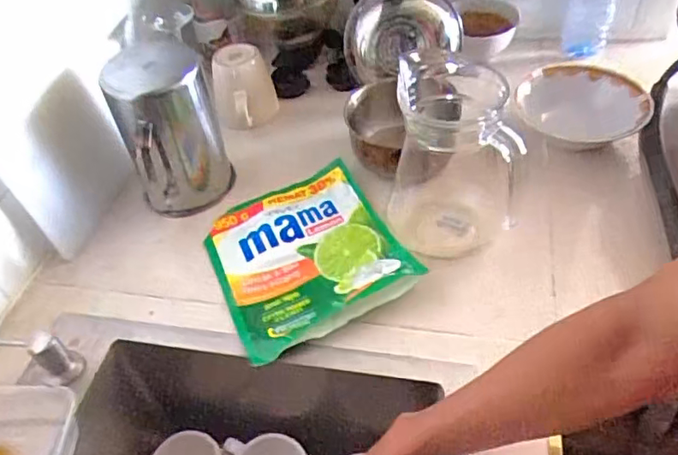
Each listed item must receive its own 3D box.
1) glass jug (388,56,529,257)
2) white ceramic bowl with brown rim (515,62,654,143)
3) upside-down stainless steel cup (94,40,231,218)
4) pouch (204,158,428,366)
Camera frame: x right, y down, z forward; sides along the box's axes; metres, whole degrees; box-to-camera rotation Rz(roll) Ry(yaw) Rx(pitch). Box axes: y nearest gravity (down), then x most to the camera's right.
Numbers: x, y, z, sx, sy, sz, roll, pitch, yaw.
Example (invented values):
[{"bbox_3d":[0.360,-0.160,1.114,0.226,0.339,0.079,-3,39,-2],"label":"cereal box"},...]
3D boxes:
[{"bbox_3d":[0.124,-0.069,0.636,0.127,0.226,0.153,4,48,10],"label":"glass jug"},{"bbox_3d":[0.332,-0.169,0.786,0.163,0.040,0.158,-3,47,3],"label":"white ceramic bowl with brown rim"},{"bbox_3d":[-0.193,-0.107,0.676,0.109,0.200,0.099,-20,48,-12],"label":"upside-down stainless steel cup"},{"bbox_3d":[-0.042,0.025,0.661,0.198,0.032,0.224,-21,49,-13],"label":"pouch"}]

